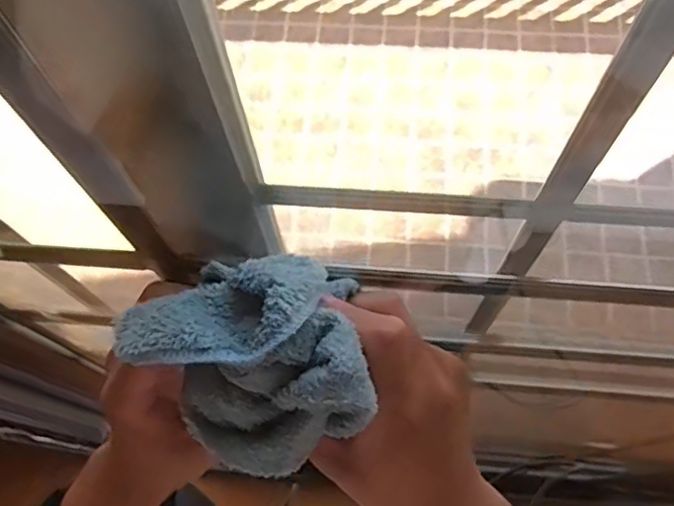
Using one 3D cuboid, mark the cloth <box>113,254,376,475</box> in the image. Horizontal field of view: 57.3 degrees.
[{"bbox_3d":[-0.039,0.044,0.252,0.093,0.061,0.084,-15,67,-6],"label":"cloth"}]

